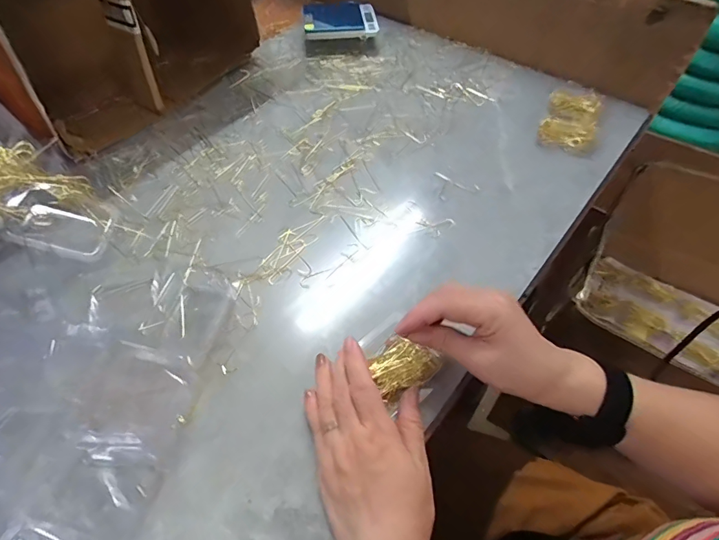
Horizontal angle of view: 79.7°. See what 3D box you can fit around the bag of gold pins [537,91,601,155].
[{"bbox_3d":[0.291,-0.210,0.594,0.069,0.023,0.118,20,55,15],"label":"bag of gold pins"}]

